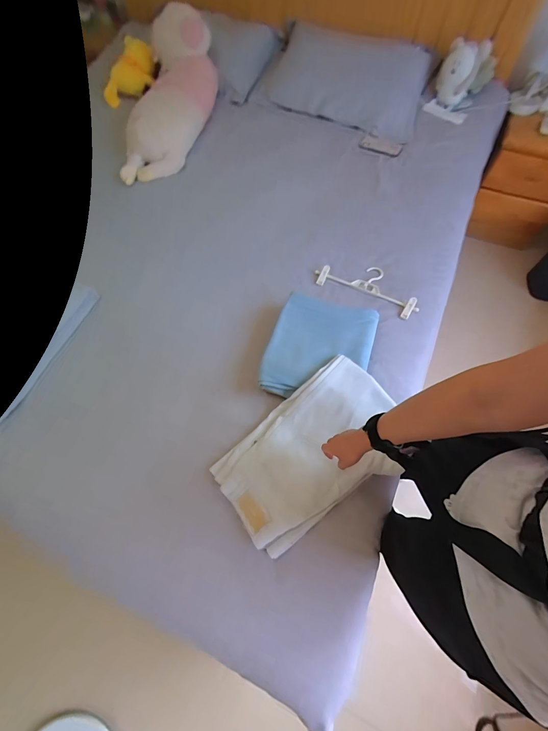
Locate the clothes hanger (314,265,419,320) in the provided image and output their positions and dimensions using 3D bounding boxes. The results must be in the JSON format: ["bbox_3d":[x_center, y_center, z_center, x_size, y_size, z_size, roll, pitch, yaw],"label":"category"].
[{"bbox_3d":[0.289,-0.258,0.897,0.312,0.032,0.141,27,70,15],"label":"clothes hanger"}]

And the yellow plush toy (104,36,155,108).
[{"bbox_3d":[-0.601,-1.193,1.221,0.274,0.108,0.107,-40,67,14],"label":"yellow plush toy"}]

